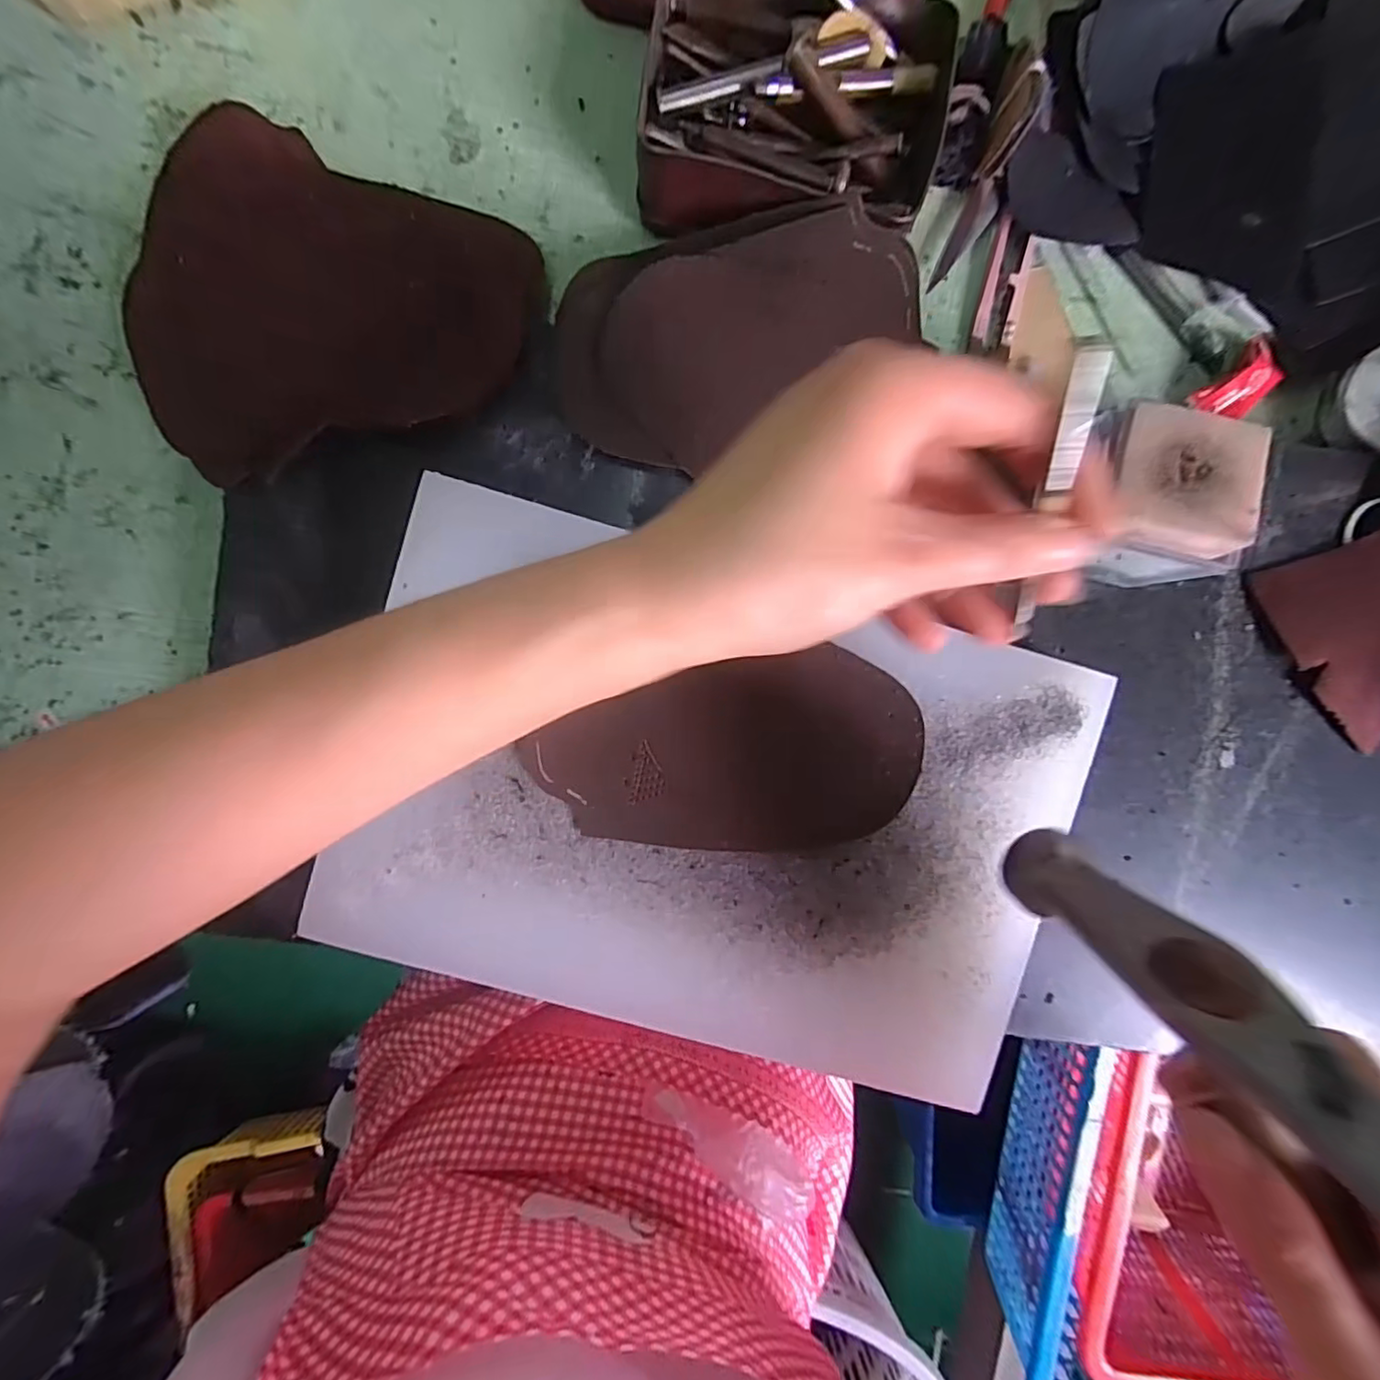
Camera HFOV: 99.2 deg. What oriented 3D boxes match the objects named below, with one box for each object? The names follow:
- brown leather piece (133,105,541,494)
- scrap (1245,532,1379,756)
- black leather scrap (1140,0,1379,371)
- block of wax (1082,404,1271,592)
[{"bbox_3d":[-0.164,-0.160,0.257,0.166,0.014,0.147,25,86,-2],"label":"brown leather piece"},{"bbox_3d":[0.312,-0.024,0.270,0.079,0.012,0.092,-22,92,-1],"label":"scrap"},{"bbox_3d":[0.311,-0.249,0.265,0.184,0.038,0.152,-38,92,-1],"label":"black leather scrap"},{"bbox_3d":[0.183,-0.077,0.244,0.056,0.059,0.054,10,91,-2],"label":"block of wax"}]

